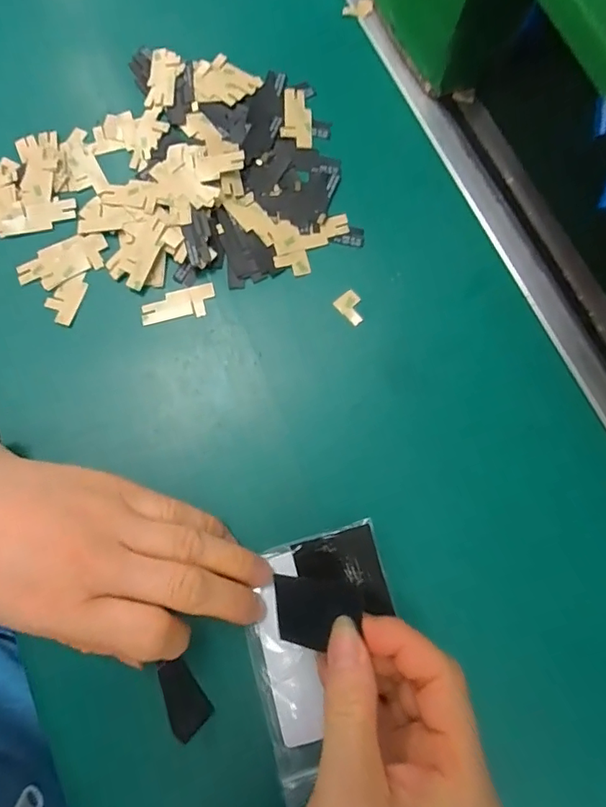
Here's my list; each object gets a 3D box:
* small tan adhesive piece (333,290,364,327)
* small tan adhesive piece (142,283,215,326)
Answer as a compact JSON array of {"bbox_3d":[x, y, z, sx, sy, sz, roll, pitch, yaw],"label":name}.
[{"bbox_3d":[0.026,-0.052,0.270,0.012,0.004,0.018,-36,80,-8],"label":"small tan adhesive piece"},{"bbox_3d":[-0.067,-0.053,0.272,0.040,0.006,0.016,-18,78,-4],"label":"small tan adhesive piece"}]

